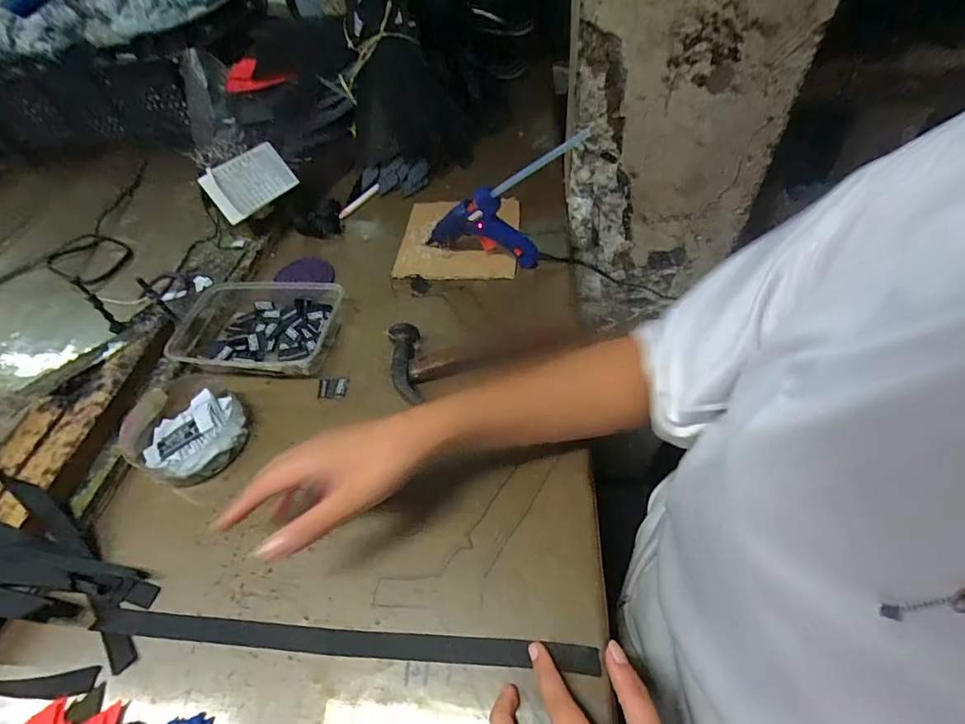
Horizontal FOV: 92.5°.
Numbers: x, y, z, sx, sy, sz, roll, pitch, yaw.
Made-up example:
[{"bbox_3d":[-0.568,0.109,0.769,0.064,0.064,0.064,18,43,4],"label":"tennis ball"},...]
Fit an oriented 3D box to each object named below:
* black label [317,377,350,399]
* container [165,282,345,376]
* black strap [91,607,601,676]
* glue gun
[{"bbox_3d":[-0.153,0.026,0.473,0.029,0.004,0.024,-5,60,0],"label":"black label"},{"bbox_3d":[-0.256,-0.037,0.519,0.170,0.035,0.127,5,52,11],"label":"container"},{"bbox_3d":[-0.106,0.197,0.328,0.365,0.005,0.017,0,51,7],"label":"black strap"},{"bbox_3d":[-0.005,-0.163,0.553,0.141,0.094,0.027,8,52,14],"label":"glue gun"}]

